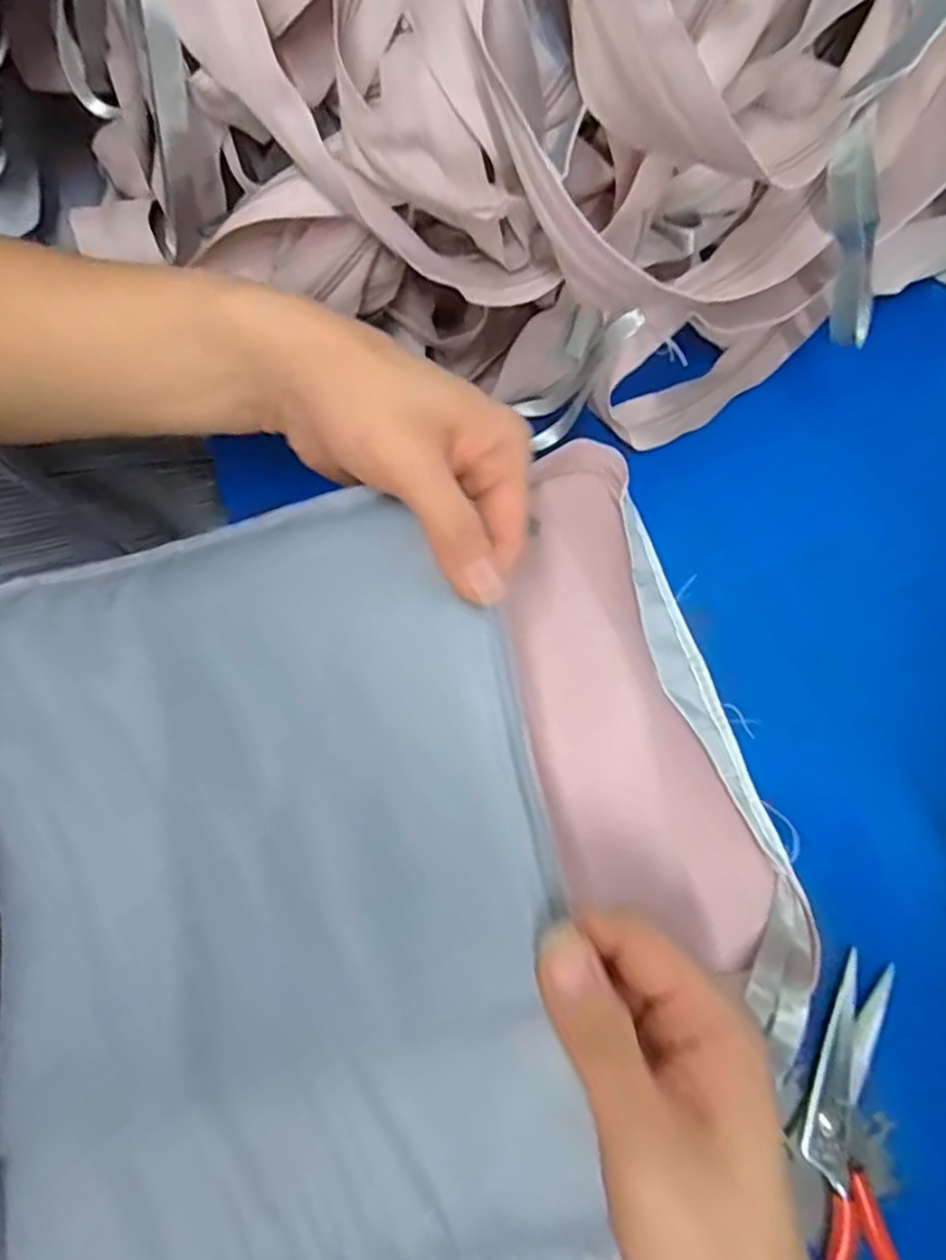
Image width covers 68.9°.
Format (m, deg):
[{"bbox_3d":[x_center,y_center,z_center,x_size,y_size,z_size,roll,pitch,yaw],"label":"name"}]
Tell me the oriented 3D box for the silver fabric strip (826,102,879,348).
[{"bbox_3d":[0.171,-0.171,0.310,0.019,0.110,0.020,8,74,29],"label":"silver fabric strip"}]

